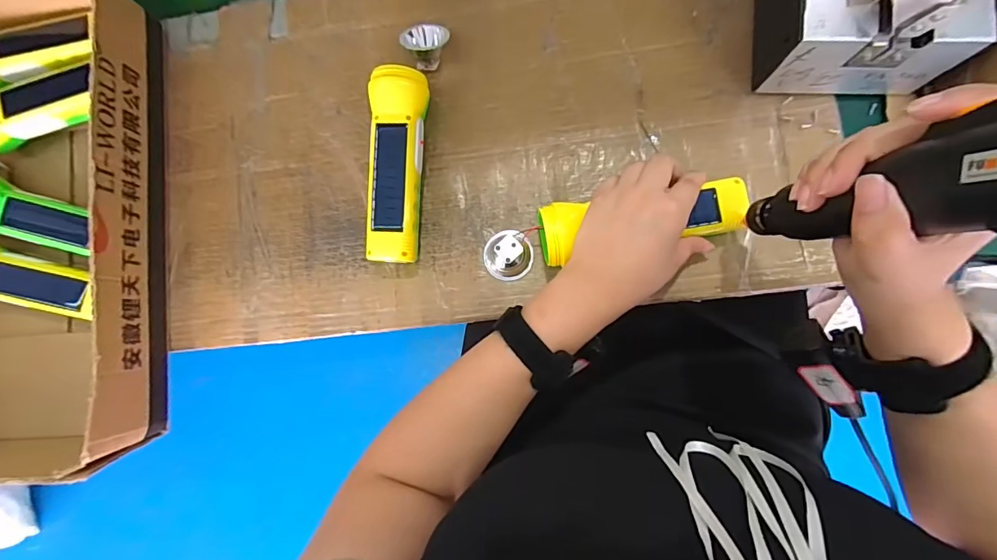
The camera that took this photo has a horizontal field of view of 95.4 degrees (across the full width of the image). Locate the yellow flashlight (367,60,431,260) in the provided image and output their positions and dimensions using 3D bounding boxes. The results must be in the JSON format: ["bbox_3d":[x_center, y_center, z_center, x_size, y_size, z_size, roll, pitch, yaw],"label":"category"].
[{"bbox_3d":[-0.090,-0.098,0.399,0.045,0.047,0.162,5,87,6],"label":"yellow flashlight"}]

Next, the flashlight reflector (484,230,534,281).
[{"bbox_3d":[0.008,-0.022,0.393,0.043,0.027,0.042,0,87,6],"label":"flashlight reflector"}]

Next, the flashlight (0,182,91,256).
[{"bbox_3d":[-0.463,-0.065,0.437,0.052,0.107,0.054,-12,63,36],"label":"flashlight"}]

